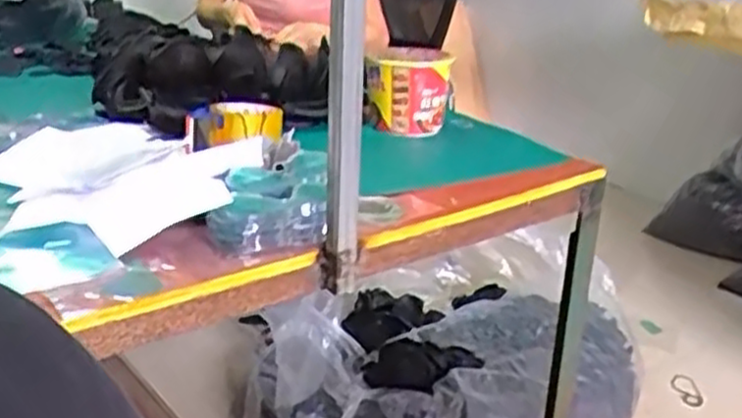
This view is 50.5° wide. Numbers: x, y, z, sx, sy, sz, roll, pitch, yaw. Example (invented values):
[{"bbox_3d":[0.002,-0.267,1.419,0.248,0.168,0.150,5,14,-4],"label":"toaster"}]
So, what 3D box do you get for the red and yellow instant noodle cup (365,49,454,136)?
[{"bbox_3d":[0.052,-0.168,1.142,0.117,0.108,0.092,2,21,1],"label":"red and yellow instant noodle cup"}]

